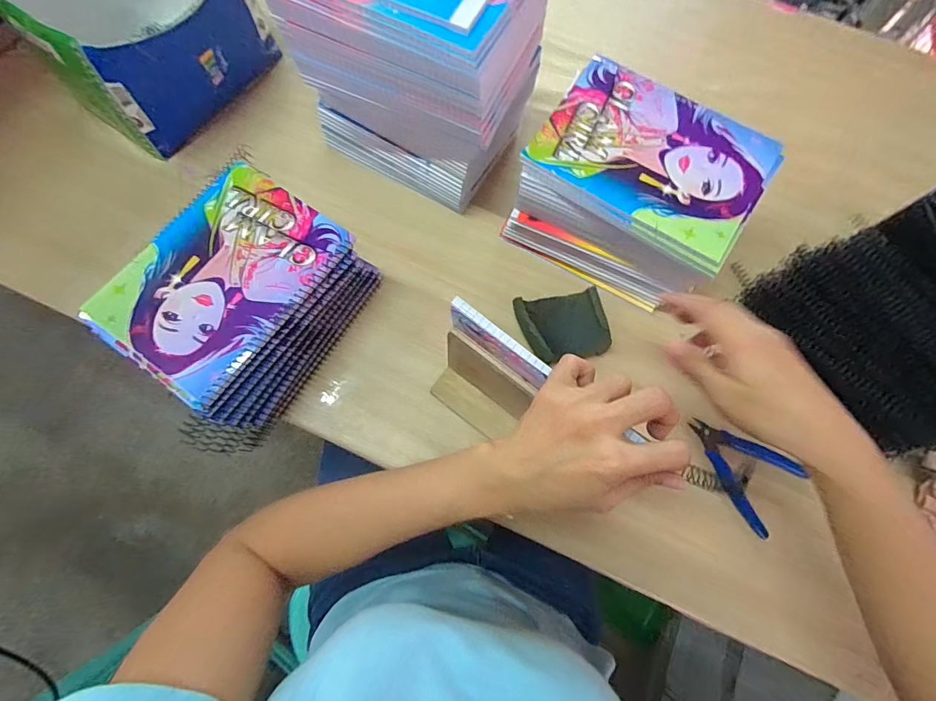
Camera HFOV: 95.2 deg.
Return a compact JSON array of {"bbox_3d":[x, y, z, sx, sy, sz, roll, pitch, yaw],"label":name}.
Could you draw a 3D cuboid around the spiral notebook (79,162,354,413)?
[{"bbox_3d":[-0.225,-0.068,0.389,0.146,0.012,0.202,35,76,8],"label":"spiral notebook"}]

